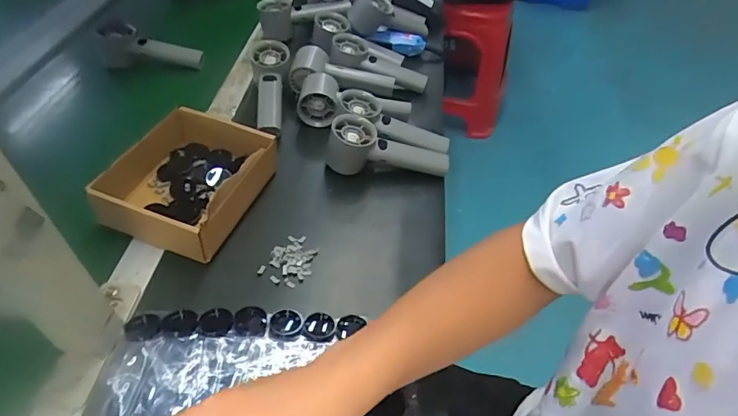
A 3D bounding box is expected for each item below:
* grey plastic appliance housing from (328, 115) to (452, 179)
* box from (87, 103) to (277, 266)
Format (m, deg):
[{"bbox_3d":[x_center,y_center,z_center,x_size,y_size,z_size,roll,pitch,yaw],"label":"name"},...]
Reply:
[{"bbox_3d":[0.025,-0.071,0.604,0.161,0.058,0.054,10,45,-12],"label":"grey plastic appliance housing"},{"bbox_3d":[-0.209,-0.033,0.536,0.155,0.074,0.164,15,48,10],"label":"box"}]

